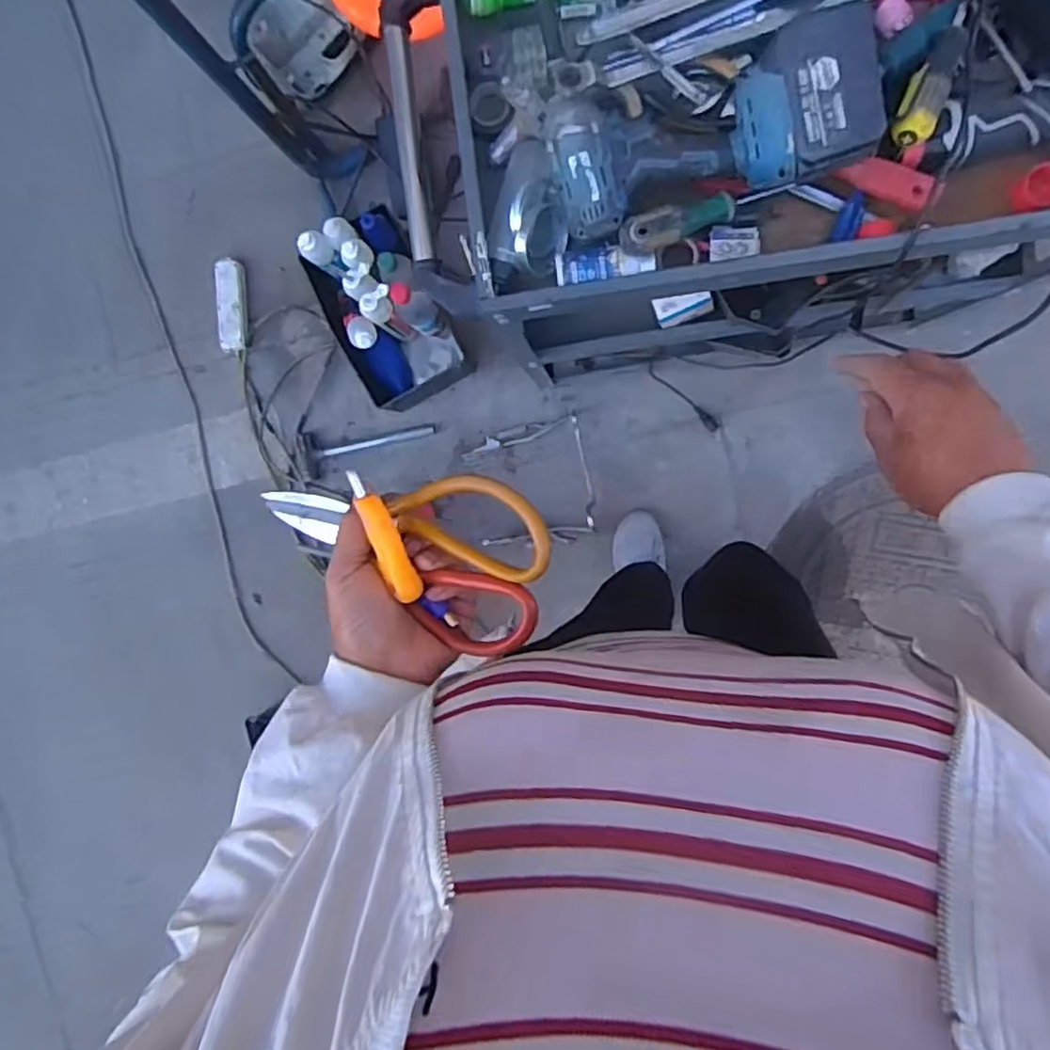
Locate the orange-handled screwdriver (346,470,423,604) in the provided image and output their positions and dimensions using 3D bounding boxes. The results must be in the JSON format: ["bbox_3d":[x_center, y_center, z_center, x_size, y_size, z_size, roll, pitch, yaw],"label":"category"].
[{"bbox_3d":[-0.082,0.008,0.398,0.017,0.010,0.082,-21,105,9],"label":"orange-handled screwdriver"}]

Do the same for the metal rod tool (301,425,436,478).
[{"bbox_3d":[-0.322,-0.152,1.387,0.295,0.038,0.095,-6,95,8],"label":"metal rod tool"}]

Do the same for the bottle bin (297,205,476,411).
[{"bbox_3d":[-0.256,-0.385,1.268,0.192,0.216,0.307,-29,92,9],"label":"bottle bin"}]

